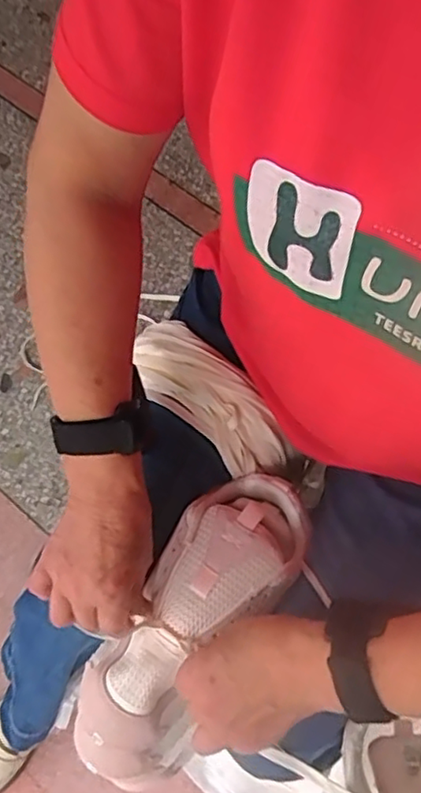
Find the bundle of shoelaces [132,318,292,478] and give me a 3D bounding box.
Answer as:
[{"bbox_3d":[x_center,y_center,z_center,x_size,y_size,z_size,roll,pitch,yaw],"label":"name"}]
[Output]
[{"bbox_3d":[-0.001,0.002,0.515,0.154,0.043,0.060,45,77,1],"label":"bundle of shoelaces"}]

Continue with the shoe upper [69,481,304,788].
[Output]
[{"bbox_3d":[-0.015,0.174,0.485,0.095,0.061,0.256,32,79,12],"label":"shoe upper"}]

